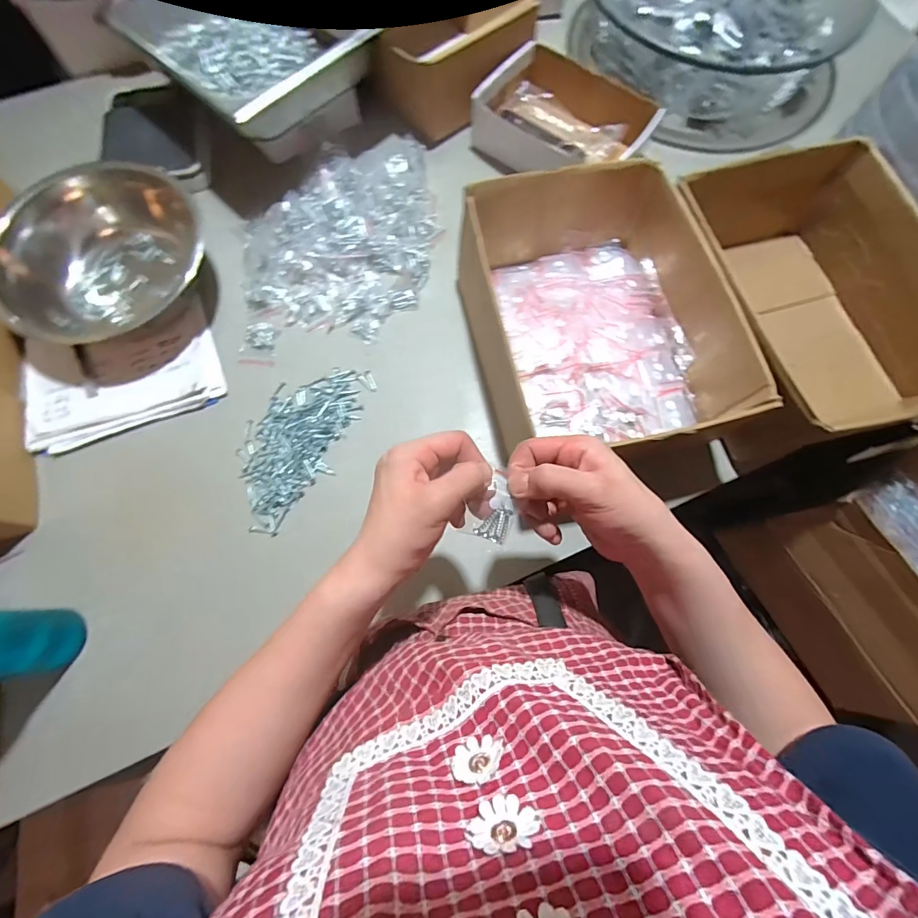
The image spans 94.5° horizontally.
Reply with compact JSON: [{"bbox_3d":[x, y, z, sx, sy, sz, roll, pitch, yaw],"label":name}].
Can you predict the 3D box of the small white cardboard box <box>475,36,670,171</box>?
[{"bbox_3d":[0.154,-0.499,0.636,0.235,0.059,0.161,36,76,8],"label":"small white cardboard box"}]

